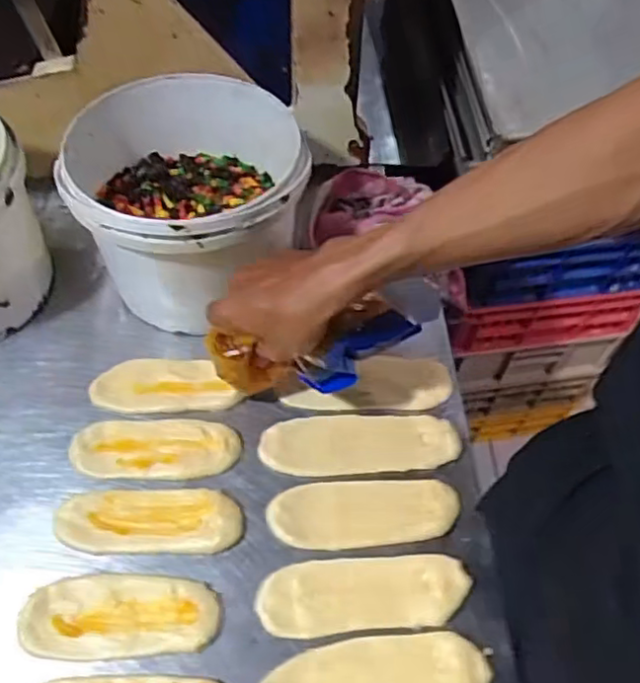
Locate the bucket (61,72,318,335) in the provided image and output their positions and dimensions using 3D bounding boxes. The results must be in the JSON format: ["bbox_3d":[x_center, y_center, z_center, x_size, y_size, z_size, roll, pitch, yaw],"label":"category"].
[{"bbox_3d":[-0.122,-0.129,0.655,0.208,0.164,0.202,-7,56,-4],"label":"bucket"}]

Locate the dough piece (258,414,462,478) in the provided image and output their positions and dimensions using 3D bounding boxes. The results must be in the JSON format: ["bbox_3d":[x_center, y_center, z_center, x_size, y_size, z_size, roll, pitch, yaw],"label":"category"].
[{"bbox_3d":[0.037,0.092,0.604,0.179,0.018,0.059,-3,56,-2],"label":"dough piece"}]

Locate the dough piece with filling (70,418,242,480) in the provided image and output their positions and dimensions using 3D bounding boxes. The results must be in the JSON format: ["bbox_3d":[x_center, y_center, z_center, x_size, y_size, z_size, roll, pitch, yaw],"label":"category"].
[{"bbox_3d":[-0.148,0.095,0.596,0.147,0.006,0.059,-1,56,0],"label":"dough piece with filling"}]

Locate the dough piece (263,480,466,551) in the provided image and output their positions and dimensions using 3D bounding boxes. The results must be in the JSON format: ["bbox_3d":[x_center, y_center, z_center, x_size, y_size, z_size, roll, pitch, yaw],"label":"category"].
[{"bbox_3d":[0.039,0.147,0.568,0.161,0.009,0.057,-5,56,-3],"label":"dough piece"}]

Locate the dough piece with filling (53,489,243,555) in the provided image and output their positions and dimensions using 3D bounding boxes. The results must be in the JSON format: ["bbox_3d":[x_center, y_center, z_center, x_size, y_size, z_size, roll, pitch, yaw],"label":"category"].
[{"bbox_3d":[-0.145,0.151,0.558,0.152,0.008,0.053,-1,56,0],"label":"dough piece with filling"}]

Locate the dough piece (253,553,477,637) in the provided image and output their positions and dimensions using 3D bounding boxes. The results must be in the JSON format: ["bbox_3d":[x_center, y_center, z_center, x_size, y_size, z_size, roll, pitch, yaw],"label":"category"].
[{"bbox_3d":[0.036,0.203,0.532,0.167,0.006,0.056,-4,56,-3],"label":"dough piece"}]

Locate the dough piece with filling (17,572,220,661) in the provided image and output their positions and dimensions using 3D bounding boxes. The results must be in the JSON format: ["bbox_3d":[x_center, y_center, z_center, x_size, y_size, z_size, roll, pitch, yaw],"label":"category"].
[{"bbox_3d":[-0.157,0.214,0.516,0.148,0.010,0.061,-2,56,-1],"label":"dough piece with filling"}]

